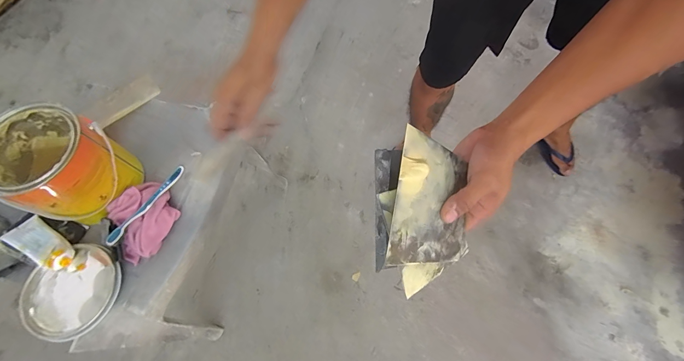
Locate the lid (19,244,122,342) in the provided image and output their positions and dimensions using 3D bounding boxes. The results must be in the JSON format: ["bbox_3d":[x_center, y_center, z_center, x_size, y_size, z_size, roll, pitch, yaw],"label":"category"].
[{"bbox_3d":[-0.445,0.186,0.517,0.149,0.015,0.137,1,69,-2],"label":"lid"}]

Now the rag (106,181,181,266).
[{"bbox_3d":[-0.353,0.068,0.554,0.097,0.039,0.132,-25,72,-11],"label":"rag"}]

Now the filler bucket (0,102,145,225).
[{"bbox_3d":[-0.471,-0.026,0.524,0.167,0.141,0.152,1,69,-2],"label":"filler bucket"}]

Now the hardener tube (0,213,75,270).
[{"bbox_3d":[-0.521,0.105,0.538,0.146,0.027,0.060,19,69,19],"label":"hardener tube"}]

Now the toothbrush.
[{"bbox_3d":[-0.343,0.039,0.554,0.015,0.016,0.182,18,45,5],"label":"toothbrush"}]

